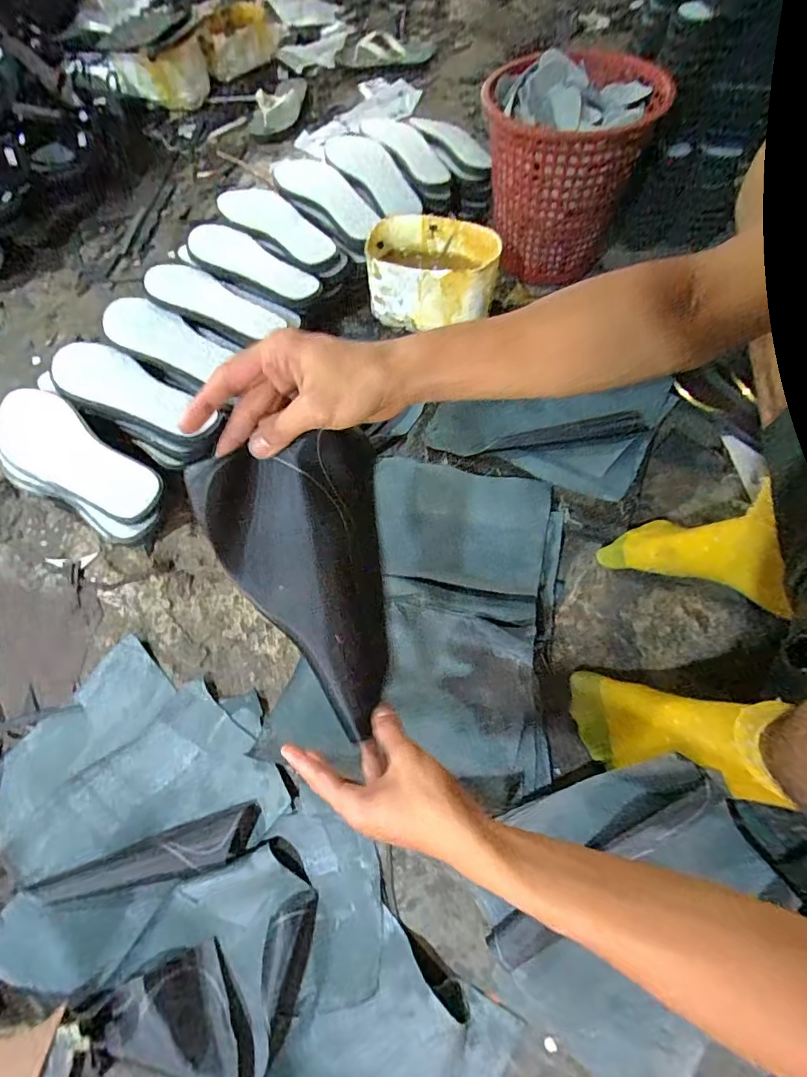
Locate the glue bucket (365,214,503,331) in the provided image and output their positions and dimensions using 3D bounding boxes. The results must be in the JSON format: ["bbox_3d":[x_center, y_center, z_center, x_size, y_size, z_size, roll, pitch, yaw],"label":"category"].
[{"bbox_3d":[0.044,-0.418,0.777,0.193,0.106,0.136,3,61,4],"label":"glue bucket"}]

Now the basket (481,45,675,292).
[{"bbox_3d":[0.245,-0.584,0.785,0.244,0.254,0.224,12,64,8],"label":"basket"}]

